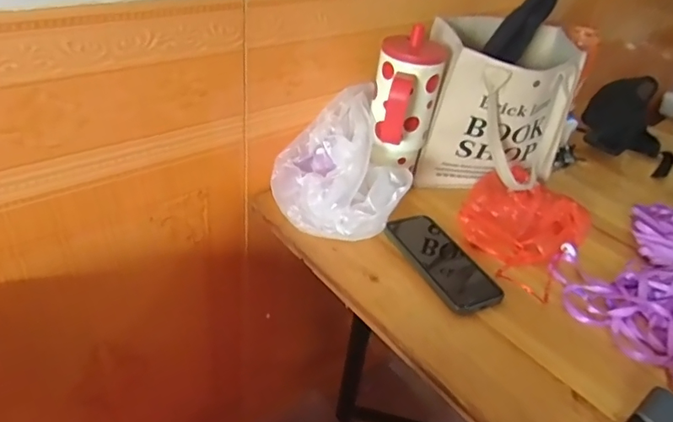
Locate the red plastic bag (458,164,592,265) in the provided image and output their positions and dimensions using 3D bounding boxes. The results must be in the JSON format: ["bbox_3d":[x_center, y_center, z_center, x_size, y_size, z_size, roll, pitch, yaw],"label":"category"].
[{"bbox_3d":[0.259,0.007,0.697,0.162,0.045,0.168,27,41,24],"label":"red plastic bag"}]

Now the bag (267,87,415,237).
[{"bbox_3d":[0.002,-0.058,0.679,0.171,0.118,0.240,2,37,-8],"label":"bag"}]

